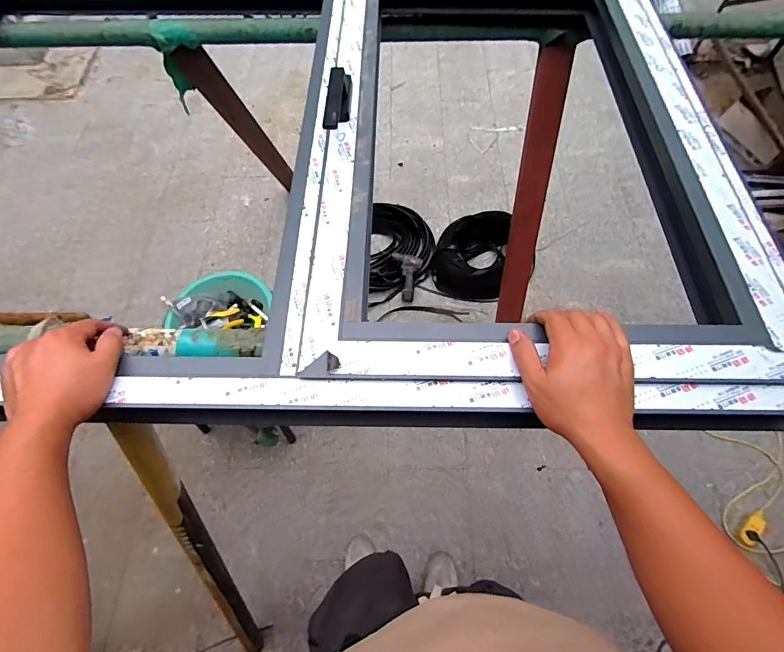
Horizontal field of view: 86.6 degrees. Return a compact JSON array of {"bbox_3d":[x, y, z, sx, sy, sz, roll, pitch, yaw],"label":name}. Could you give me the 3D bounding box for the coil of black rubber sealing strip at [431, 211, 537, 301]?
[{"bbox_3d":[0.389,-0.314,1.833,0.432,0.159,0.436,1,64,-1],"label":"coil of black rubber sealing strip"}]

